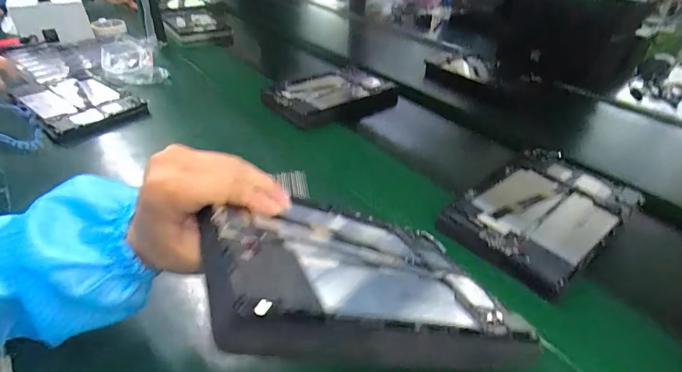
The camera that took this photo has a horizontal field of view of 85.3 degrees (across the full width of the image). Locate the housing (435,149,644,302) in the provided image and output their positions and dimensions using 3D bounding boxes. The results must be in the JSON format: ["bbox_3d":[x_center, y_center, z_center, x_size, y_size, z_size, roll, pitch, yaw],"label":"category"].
[{"bbox_3d":[0.259,0.027,0.478,0.264,0.016,0.153,-28,46,-32],"label":"housing"}]

